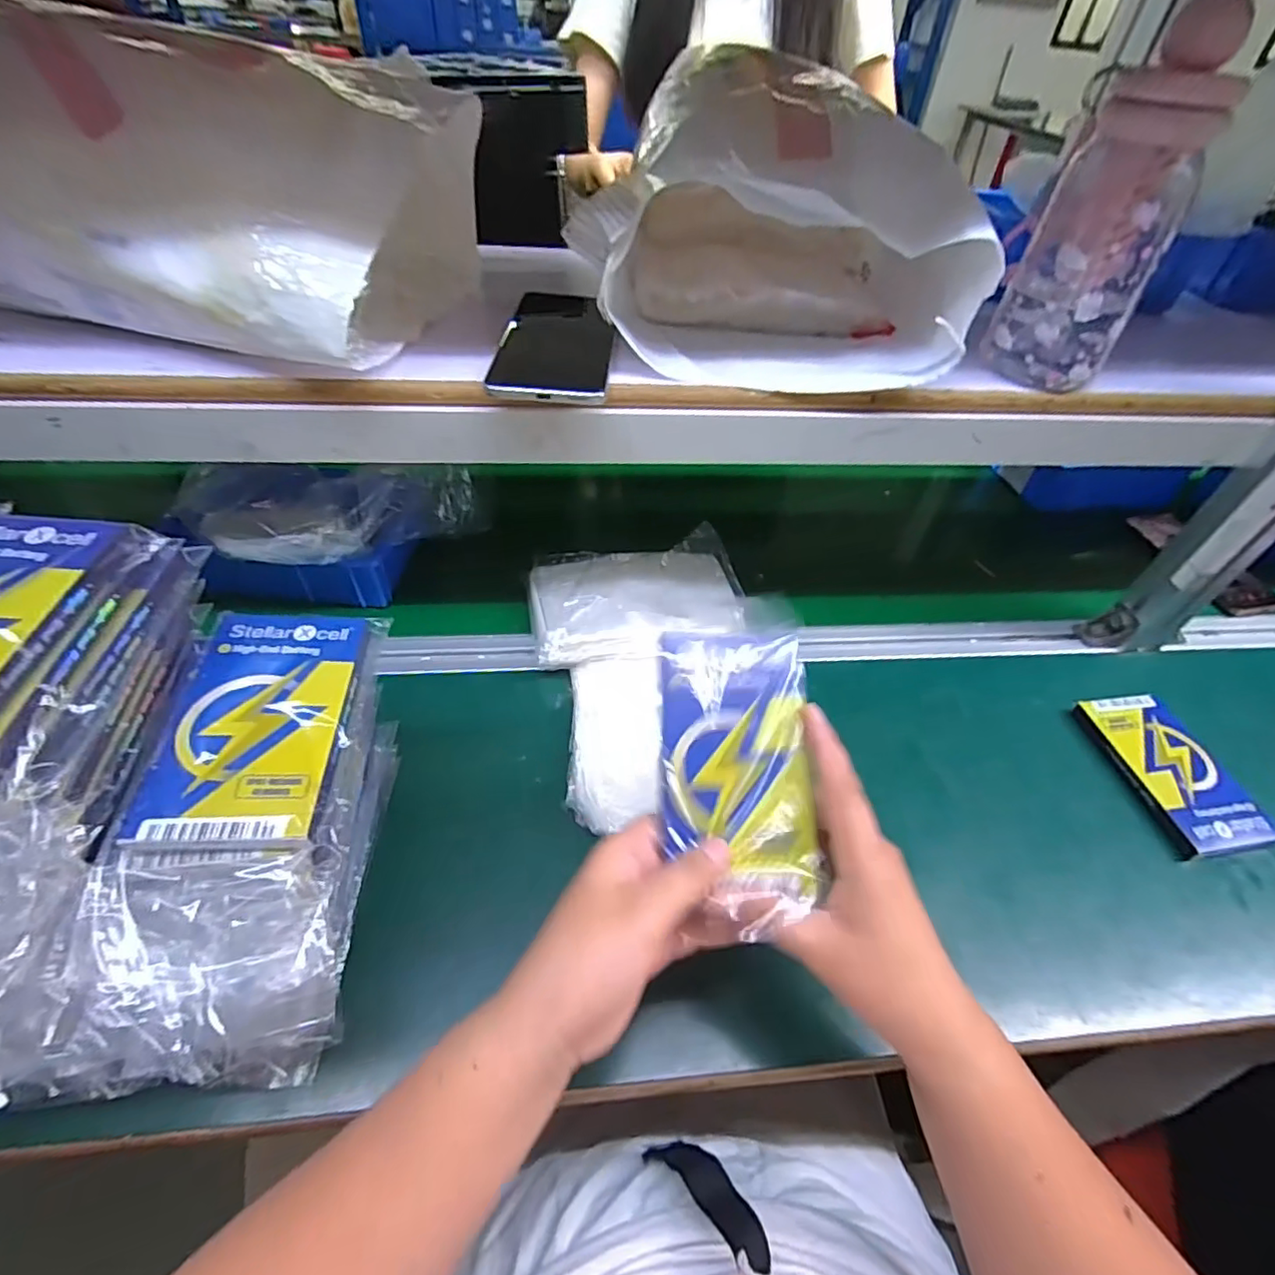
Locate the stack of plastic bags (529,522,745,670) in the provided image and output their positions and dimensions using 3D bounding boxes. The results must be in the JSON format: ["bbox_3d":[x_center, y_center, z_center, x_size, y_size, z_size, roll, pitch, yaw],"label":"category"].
[{"bbox_3d":[0.000,-0.040,0.559,0.194,0.033,0.124,-9,48,-13],"label":"stack of plastic bags"}]

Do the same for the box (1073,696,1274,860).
[{"bbox_3d":[0.425,0.106,0.489,0.082,0.021,0.134,-6,48,-10],"label":"box"}]

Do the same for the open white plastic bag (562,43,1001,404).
[{"bbox_3d":[0.089,-0.295,0.441,0.248,0.129,0.241,3,47,-2],"label":"open white plastic bag"}]

